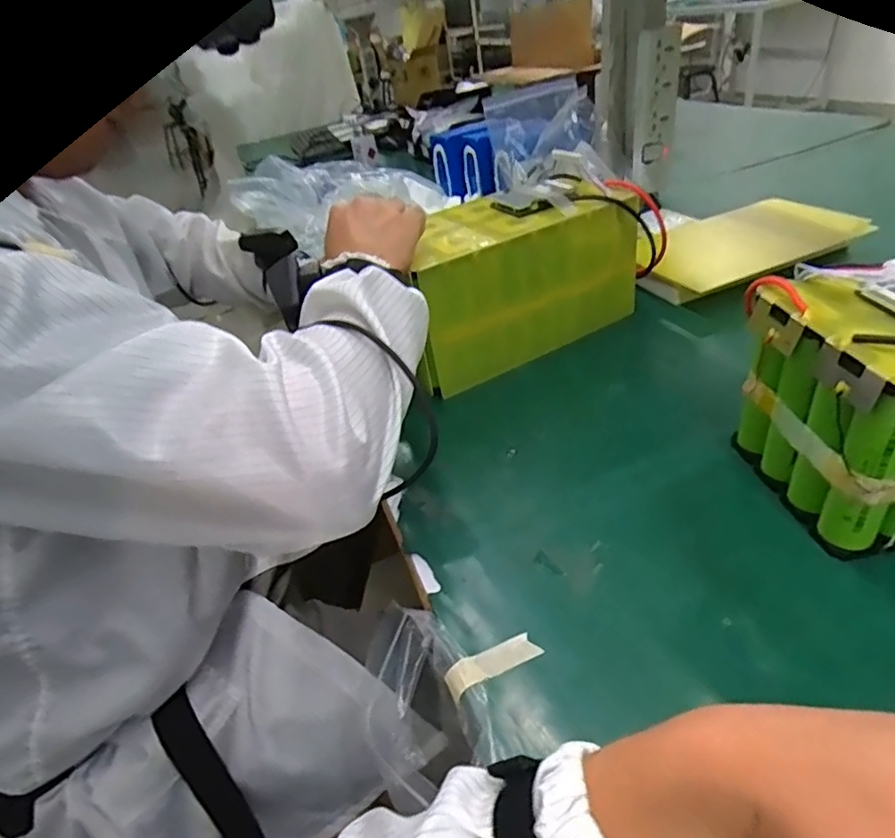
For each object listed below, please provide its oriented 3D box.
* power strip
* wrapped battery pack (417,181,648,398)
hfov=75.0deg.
[{"bbox_3d":[0.323,-0.476,0.913,0.065,0.218,0.042,4,40,21],"label":"power strip"},{"bbox_3d":[0.073,-0.159,0.676,0.285,0.158,0.128,-24,37,-18],"label":"wrapped battery pack"}]

